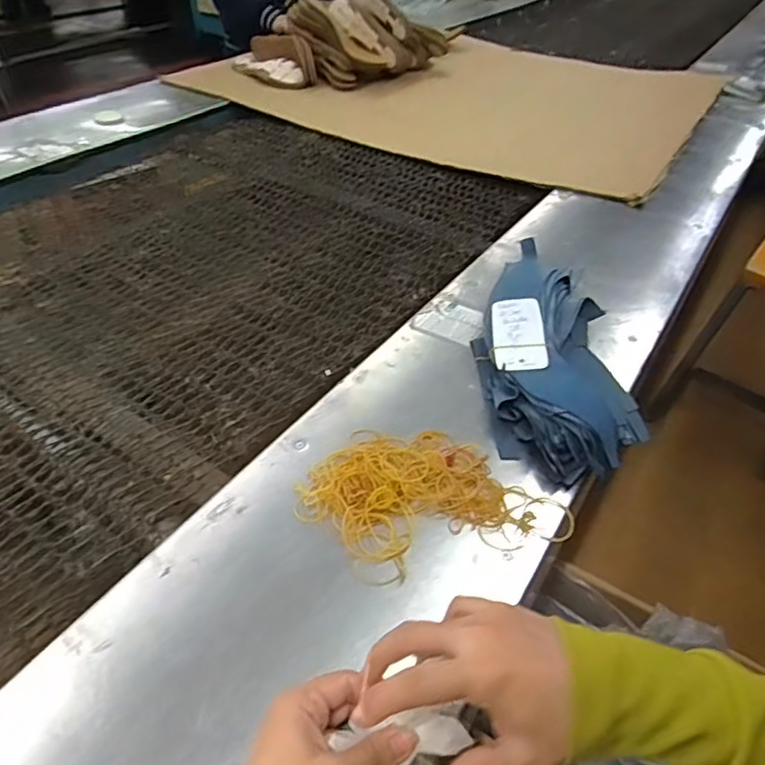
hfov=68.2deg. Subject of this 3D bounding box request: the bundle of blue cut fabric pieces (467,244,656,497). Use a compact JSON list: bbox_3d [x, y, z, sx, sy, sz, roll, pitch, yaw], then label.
[{"bbox_3d":[0.181,-0.036,0.613,0.159,0.053,0.314,-2,44,-6],"label":"bundle of blue cut fabric pieces"}]

